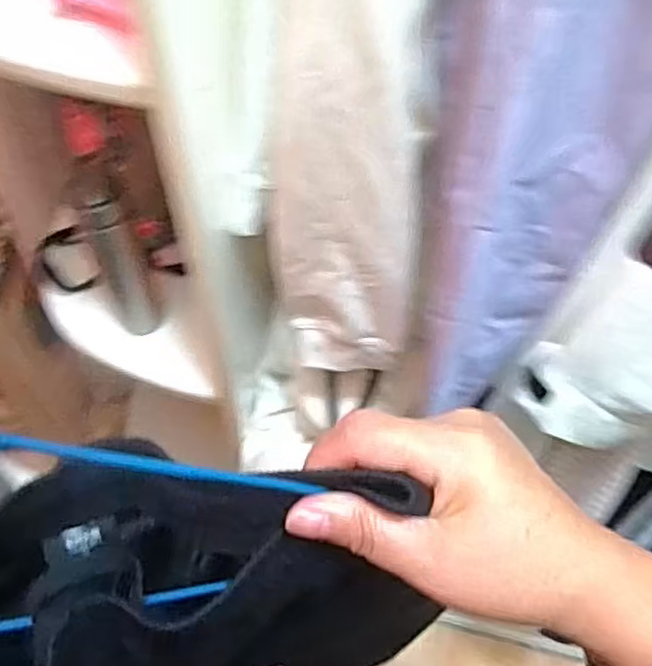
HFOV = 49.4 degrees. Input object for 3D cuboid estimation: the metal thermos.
[{"bbox_3d":[-0.238,-0.076,0.835,0.043,0.222,0.045,-14,56,-12],"label":"metal thermos"}]

